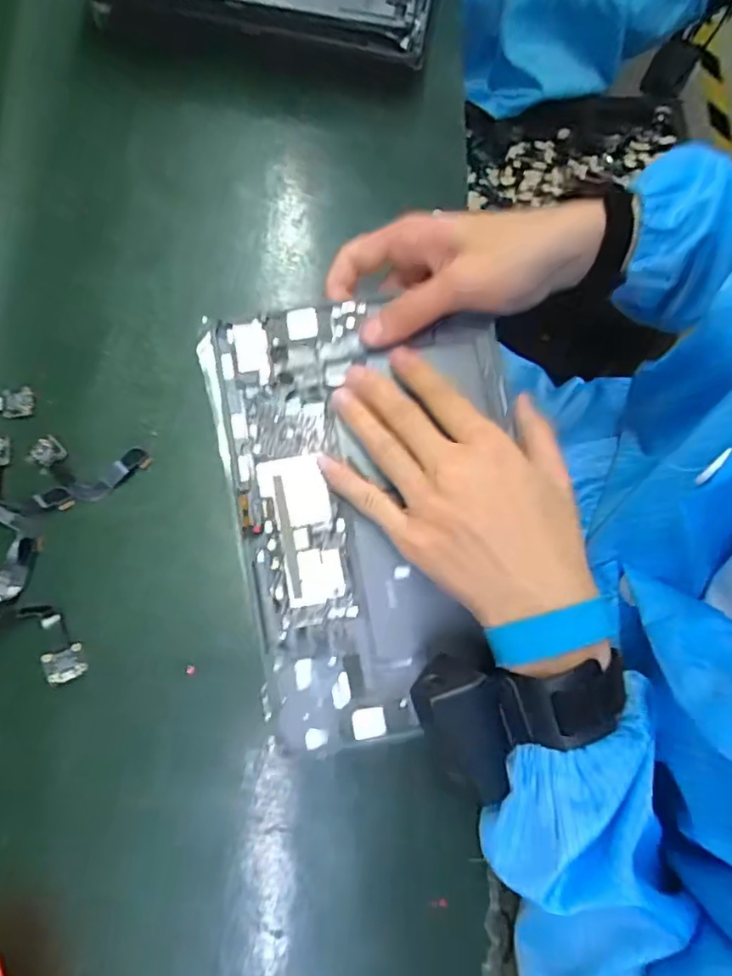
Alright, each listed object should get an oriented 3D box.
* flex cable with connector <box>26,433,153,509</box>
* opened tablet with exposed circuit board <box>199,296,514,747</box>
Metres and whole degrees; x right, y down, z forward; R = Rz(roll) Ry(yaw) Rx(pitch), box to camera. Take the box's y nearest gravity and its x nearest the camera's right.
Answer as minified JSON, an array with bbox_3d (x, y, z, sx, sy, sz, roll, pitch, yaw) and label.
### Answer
[{"bbox_3d":[-0.184,-0.017,0.404,0.074,0.008,0.051,-19,75,-7],"label":"flex cable with connector"},{"bbox_3d":[0.008,0.010,0.355,0.171,0.012,0.250,-10,84,-4],"label":"opened tablet with exposed circuit board"}]

